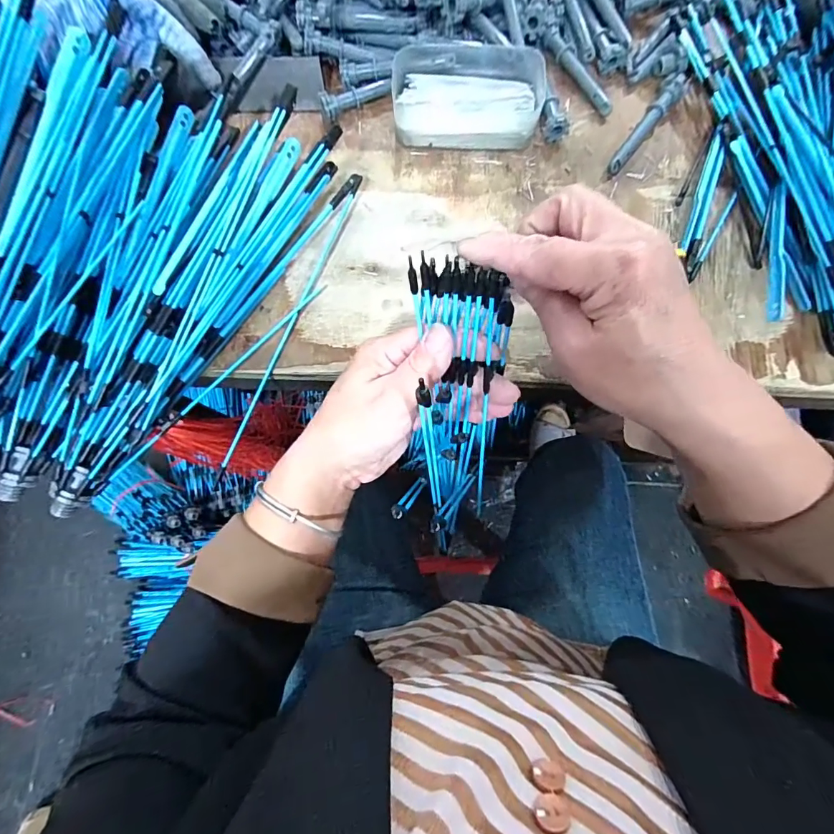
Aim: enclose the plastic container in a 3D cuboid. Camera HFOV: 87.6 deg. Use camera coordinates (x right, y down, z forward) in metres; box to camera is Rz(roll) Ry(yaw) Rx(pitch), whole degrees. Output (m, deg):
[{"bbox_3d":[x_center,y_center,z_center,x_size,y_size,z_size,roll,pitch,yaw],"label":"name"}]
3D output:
[{"bbox_3d":[0.042,-0.262,0.355,0.119,0.030,0.071,4,79,2],"label":"plastic container"}]

